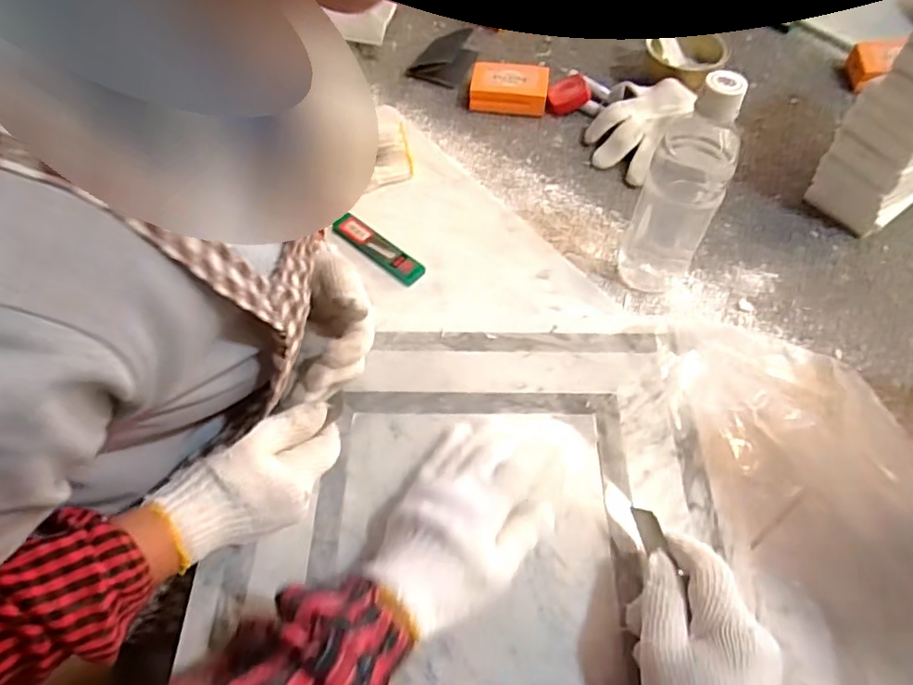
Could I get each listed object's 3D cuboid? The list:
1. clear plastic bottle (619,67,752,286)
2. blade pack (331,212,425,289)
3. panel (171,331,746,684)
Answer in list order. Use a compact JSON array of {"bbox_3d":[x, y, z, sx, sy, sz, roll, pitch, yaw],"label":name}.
[{"bbox_3d":[0.203,-0.139,0.510,0.065,0.205,0.072,28,57,16],"label":"clear plastic bottle"},{"bbox_3d":[-0.078,-0.095,0.588,0.106,0.008,0.032,34,59,19],"label":"blade pack"},{"bbox_3d":[0.012,0.148,0.418,0.365,0.032,0.377,3,57,1],"label":"panel"}]

